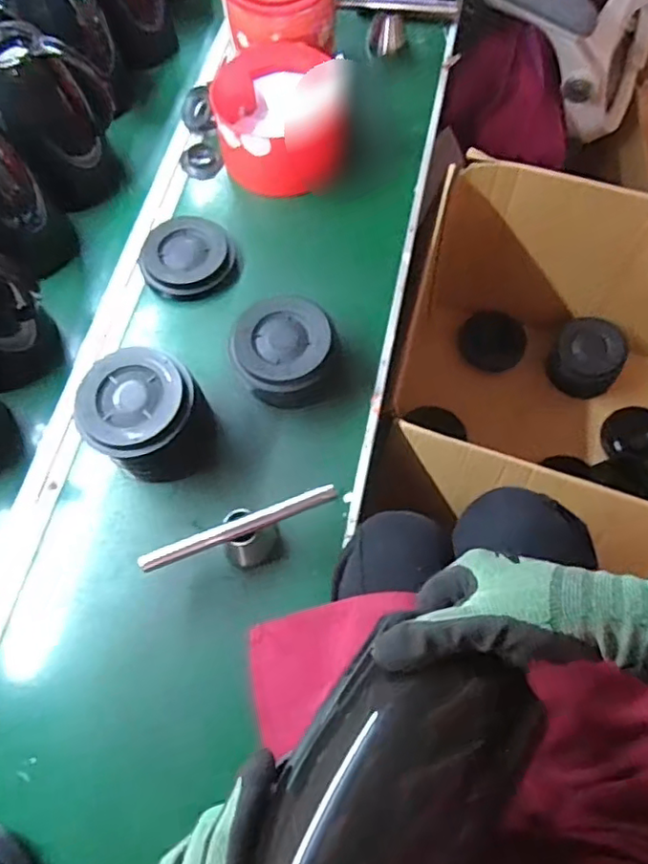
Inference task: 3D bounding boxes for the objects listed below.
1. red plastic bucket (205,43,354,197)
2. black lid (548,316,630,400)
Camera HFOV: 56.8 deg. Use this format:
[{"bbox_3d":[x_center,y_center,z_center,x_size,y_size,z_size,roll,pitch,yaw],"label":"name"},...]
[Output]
[{"bbox_3d":[-0.062,-0.439,0.830,0.178,0.095,0.175,-1,67,2],"label":"red plastic bucket"},{"bbox_3d":[0.472,-0.132,1.080,0.123,0.142,0.048,29,33,17],"label":"black lid"}]

